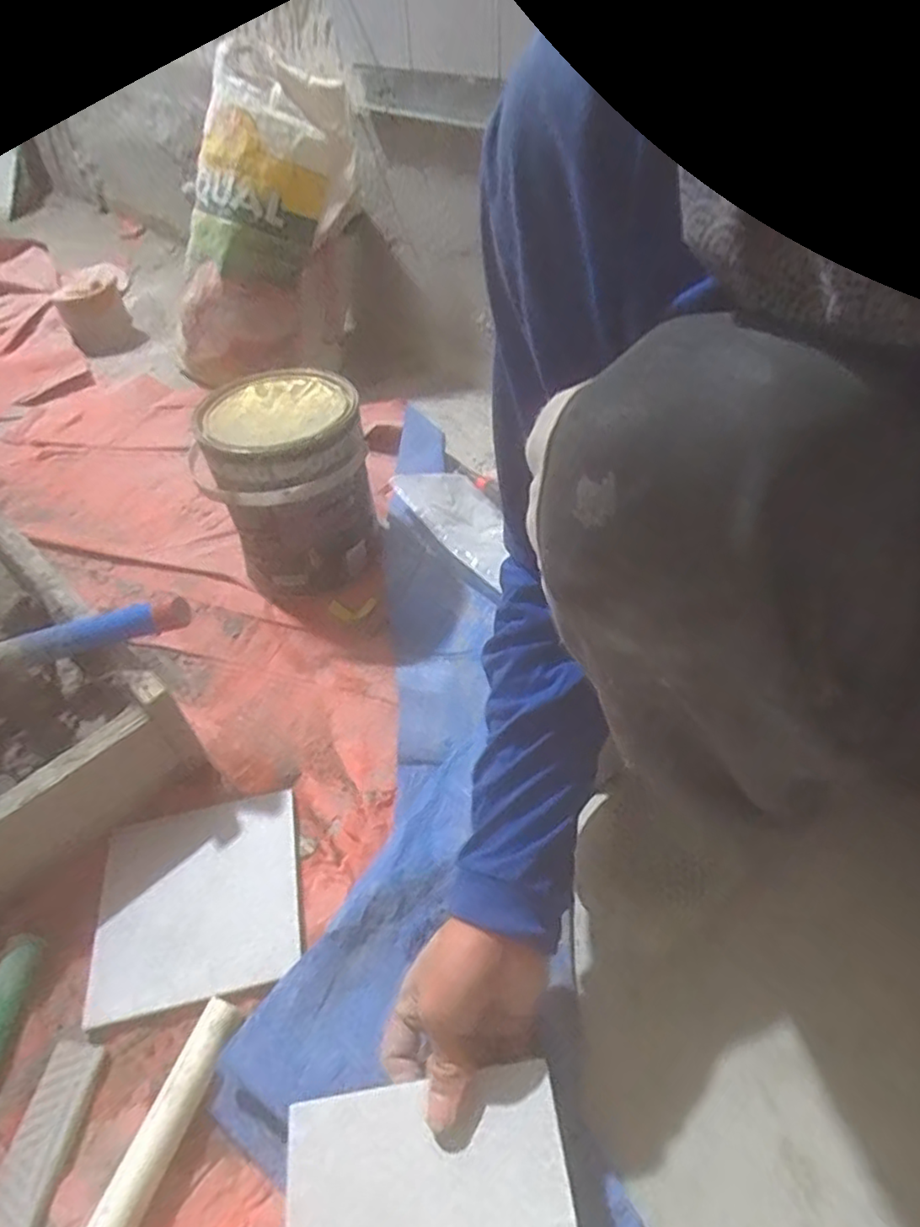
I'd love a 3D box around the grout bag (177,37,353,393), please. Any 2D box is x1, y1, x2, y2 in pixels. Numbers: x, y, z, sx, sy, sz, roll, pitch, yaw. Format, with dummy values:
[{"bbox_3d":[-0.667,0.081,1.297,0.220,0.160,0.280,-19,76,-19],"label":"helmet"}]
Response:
[{"bbox_3d":[-0.285,-0.510,0.917,0.164,0.416,0.141,34,20,30],"label":"grout bag"}]

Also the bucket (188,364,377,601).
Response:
[{"bbox_3d":[-0.178,-0.130,0.720,0.157,0.191,0.174,-26,51,-20],"label":"bucket"}]

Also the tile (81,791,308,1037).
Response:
[{"bbox_3d":[-0.197,0.212,0.507,0.142,0.017,0.145,-11,47,-7],"label":"tile"}]

